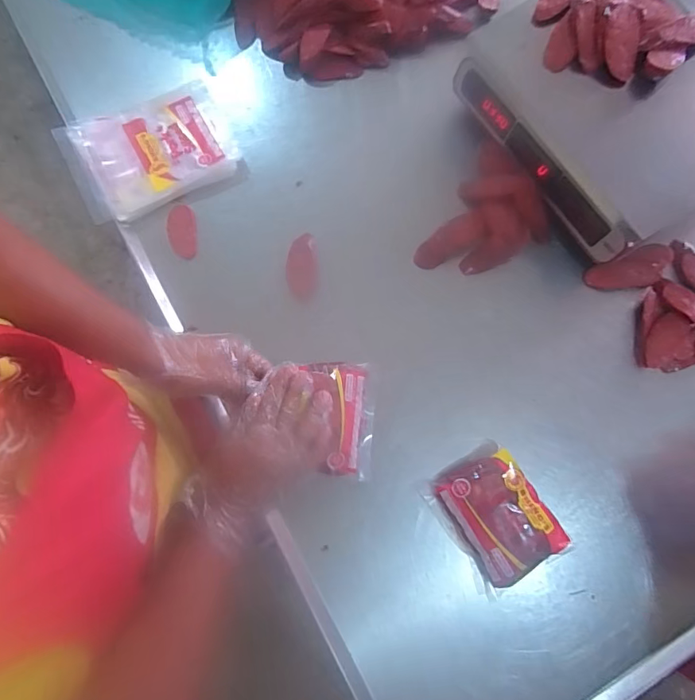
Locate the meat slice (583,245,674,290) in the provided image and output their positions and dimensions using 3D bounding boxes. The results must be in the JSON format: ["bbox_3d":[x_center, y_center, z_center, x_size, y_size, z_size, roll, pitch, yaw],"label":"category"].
[{"bbox_3d":[0.389,-0.110,0.616,0.114,0.017,0.049,-17,78,11],"label":"meat slice"}]

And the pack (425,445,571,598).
[{"bbox_3d":[0.180,0.199,0.538,0.107,0.046,0.143,-31,79,-6],"label":"pack"}]

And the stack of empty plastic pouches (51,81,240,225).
[{"bbox_3d":[-0.292,-0.296,0.666,0.236,0.041,0.167,-23,78,-4],"label":"stack of empty plastic pouches"}]

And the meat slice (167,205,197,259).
[{"bbox_3d":[-0.244,-0.174,0.661,0.041,0.004,0.076,-5,91,-2],"label":"meat slice"}]

